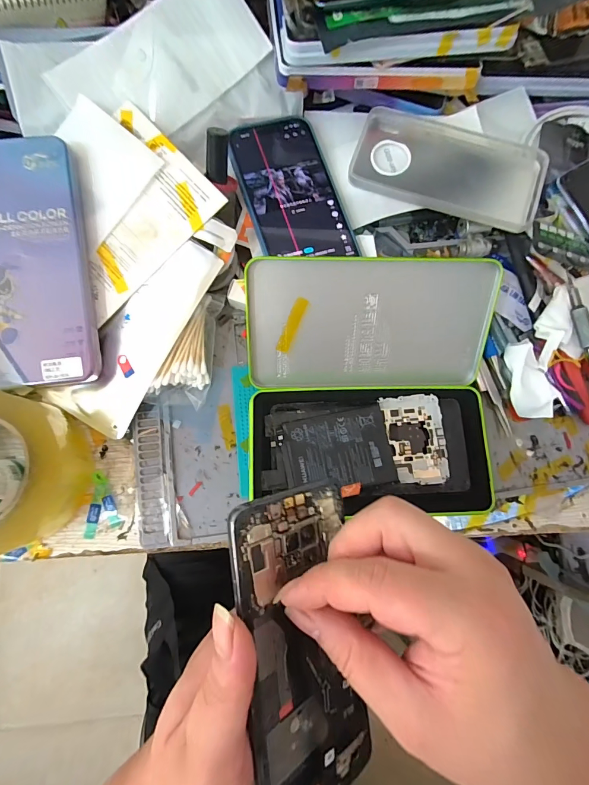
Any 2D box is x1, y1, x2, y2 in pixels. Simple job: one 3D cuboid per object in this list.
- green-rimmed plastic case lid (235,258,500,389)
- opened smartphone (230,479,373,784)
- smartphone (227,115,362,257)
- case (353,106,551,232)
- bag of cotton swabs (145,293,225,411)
[{"bbox_3d":[0.059,-0.041,0.297,0.191,0.014,0.125,-2,116,-4],"label":"green-rimmed plastic case lid"},{"bbox_3d":[0.007,0.130,0.187,0.072,0.011,0.160,-4,86,-40],"label":"opened smartphone"},{"bbox_3d":[-0.003,-0.179,0.327,0.080,0.012,0.140,-17,80,-6],"label":"smartphone"},{"bbox_3d":[0.138,-0.206,0.332,0.162,0.014,0.092,16,80,3],"label":"case"},{"bbox_3d":[-0.084,-0.035,0.306,0.040,0.014,0.100,19,78,1],"label":"bag of cotton swabs"}]

